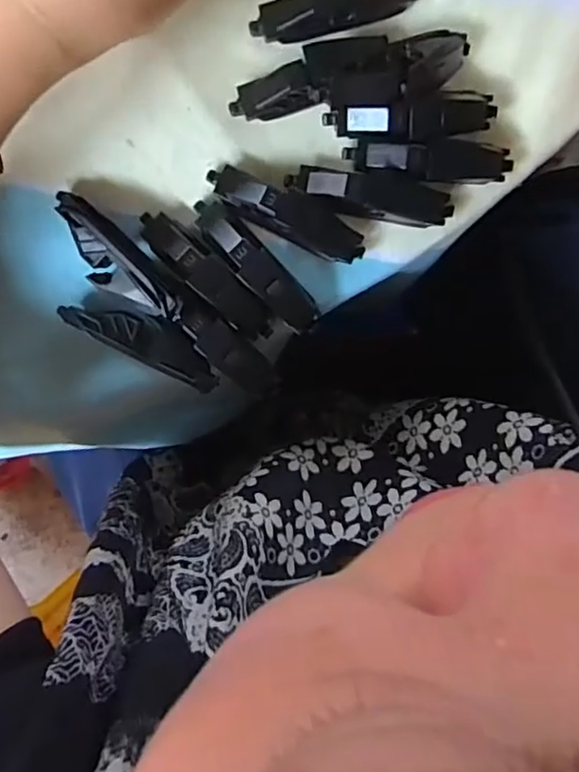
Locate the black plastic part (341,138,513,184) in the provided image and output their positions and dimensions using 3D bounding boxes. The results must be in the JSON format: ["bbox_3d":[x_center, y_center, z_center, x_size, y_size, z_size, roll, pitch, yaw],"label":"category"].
[{"bbox_3d":[0.068,-0.108,0.293,0.080,0.019,0.018,-2,98,-4],"label":"black plastic part"}]

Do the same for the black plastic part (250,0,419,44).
[{"bbox_3d":[0.022,-0.181,0.285,0.080,0.011,0.026,-20,99,-1],"label":"black plastic part"}]

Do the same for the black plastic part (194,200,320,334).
[{"bbox_3d":[-0.017,-0.058,0.292,0.019,0.018,0.078,-45,98,2],"label":"black plastic part"}]

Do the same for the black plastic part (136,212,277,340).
[{"bbox_3d":[-0.040,-0.053,0.292,0.080,0.016,0.018,45,93,-8],"label":"black plastic part"}]

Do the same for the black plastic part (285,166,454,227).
[{"bbox_3d":[0.040,-0.091,0.294,0.080,0.013,0.019,11,97,-6],"label":"black plastic part"}]

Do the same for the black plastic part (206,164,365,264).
[{"bbox_3d":[0.000,-0.083,0.290,0.080,0.015,0.021,27,95,-7],"label":"black plastic part"}]

